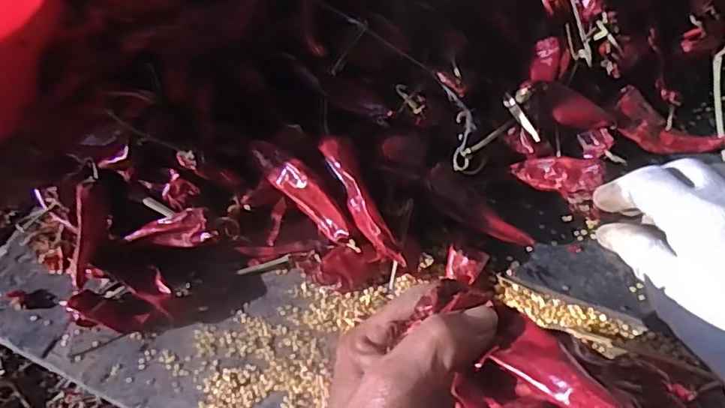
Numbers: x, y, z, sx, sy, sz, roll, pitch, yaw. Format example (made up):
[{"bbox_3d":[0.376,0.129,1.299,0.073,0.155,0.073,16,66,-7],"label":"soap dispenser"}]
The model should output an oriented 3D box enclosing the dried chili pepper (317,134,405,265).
[{"bbox_3d":[-0.001,-0.003,0.378,0.018,0.021,0.101,-25,74,-12],"label":"dried chili pepper"}]

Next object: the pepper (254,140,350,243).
[{"bbox_3d":[-0.043,-0.010,0.395,0.018,0.019,0.093,-40,79,-20],"label":"pepper"}]

